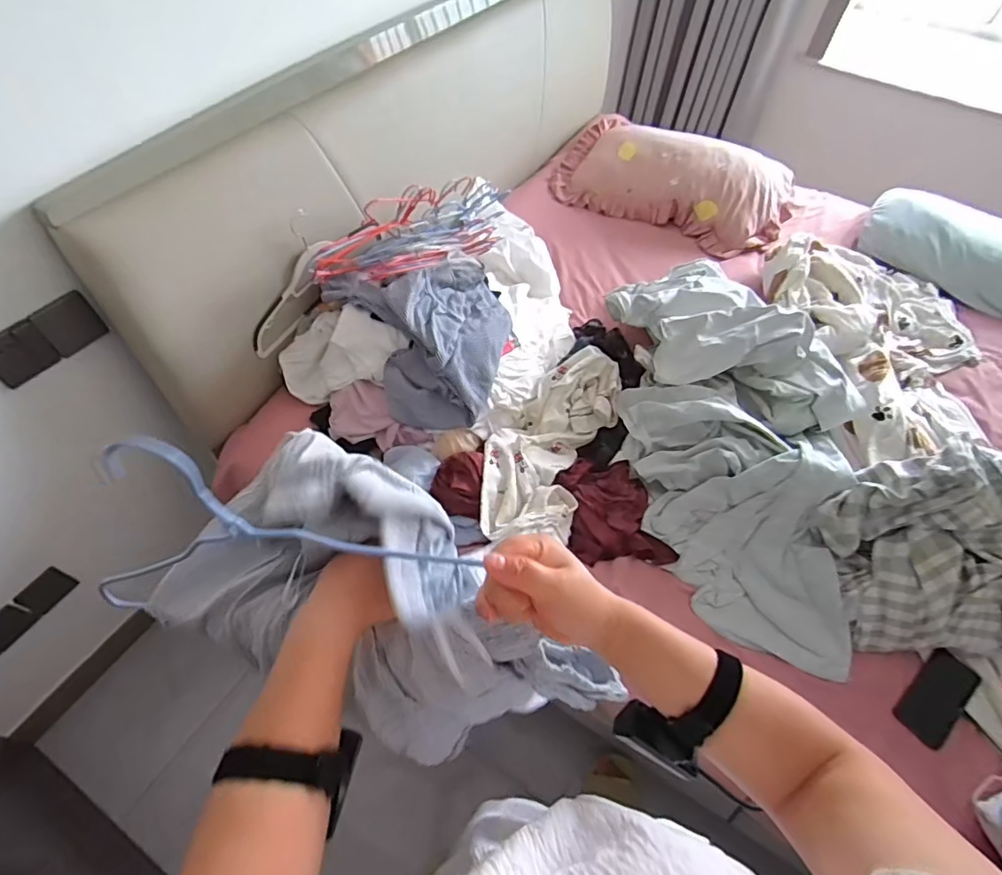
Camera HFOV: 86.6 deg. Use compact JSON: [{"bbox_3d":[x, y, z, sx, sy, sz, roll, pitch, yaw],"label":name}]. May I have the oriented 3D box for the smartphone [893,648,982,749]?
[{"bbox_3d":[0.726,0.431,0.886,0.086,0.010,0.163,43,69,16],"label":"smartphone"}]

